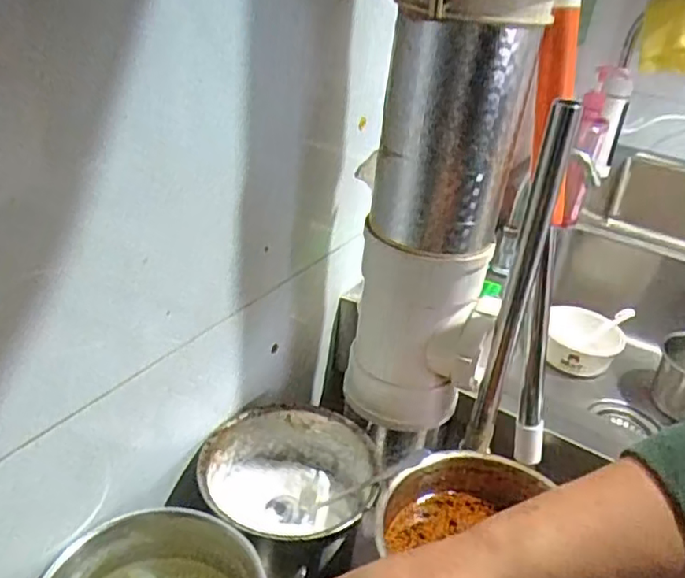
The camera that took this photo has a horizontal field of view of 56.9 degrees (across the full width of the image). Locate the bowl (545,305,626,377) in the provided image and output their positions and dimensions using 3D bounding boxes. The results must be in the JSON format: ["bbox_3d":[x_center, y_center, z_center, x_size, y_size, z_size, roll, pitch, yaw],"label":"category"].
[{"bbox_3d":[0.406,0.088,1.065,0.122,0.075,0.122,5,30,-3],"label":"bowl"}]

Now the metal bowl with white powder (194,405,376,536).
[{"bbox_3d":[-0.050,0.187,0.579,0.151,0.087,0.146,5,30,-3],"label":"metal bowl with white powder"}]

